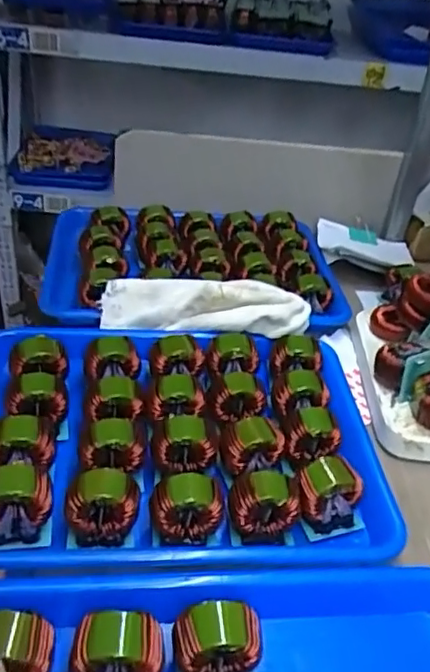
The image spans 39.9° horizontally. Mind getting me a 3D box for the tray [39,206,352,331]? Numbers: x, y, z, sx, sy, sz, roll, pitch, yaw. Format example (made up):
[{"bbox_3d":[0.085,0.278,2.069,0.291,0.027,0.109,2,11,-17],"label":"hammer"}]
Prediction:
[{"bbox_3d":[-0.023,-0.081,0.698,0.324,0.061,0.233,3,36,-6],"label":"tray"}]

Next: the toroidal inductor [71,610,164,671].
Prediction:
[{"bbox_3d":[-0.053,0.173,0.320,0.047,0.032,0.035,3,36,-5],"label":"toroidal inductor"}]

